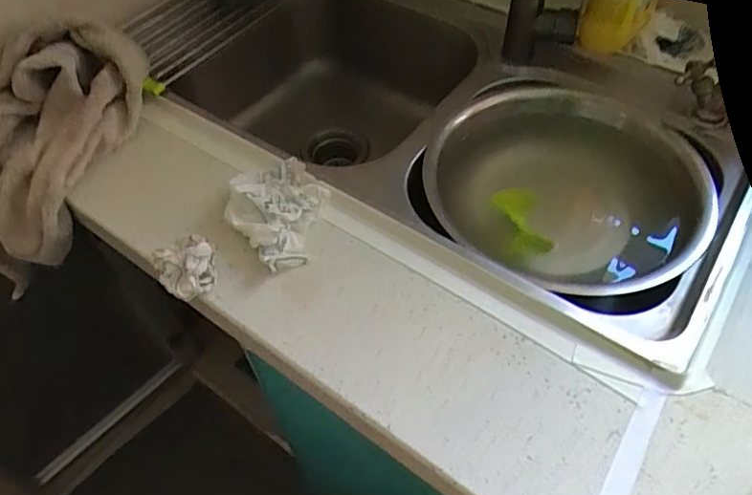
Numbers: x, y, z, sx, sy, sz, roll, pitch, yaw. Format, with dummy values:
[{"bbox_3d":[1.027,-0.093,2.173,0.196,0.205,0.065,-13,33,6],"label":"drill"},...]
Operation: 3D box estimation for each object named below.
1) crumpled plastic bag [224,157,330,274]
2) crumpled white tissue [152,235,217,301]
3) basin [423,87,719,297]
[{"bbox_3d":[-0.095,-0.041,0.558,0.101,0.042,0.120,-28,57,-16],"label":"crumpled plastic bag"},{"bbox_3d":[-0.179,0.016,0.521,0.056,0.041,0.057,-28,57,-16],"label":"crumpled white tissue"},{"bbox_3d":[0.204,-0.074,0.641,0.282,0.101,0.318,-4,53,0],"label":"basin"}]

